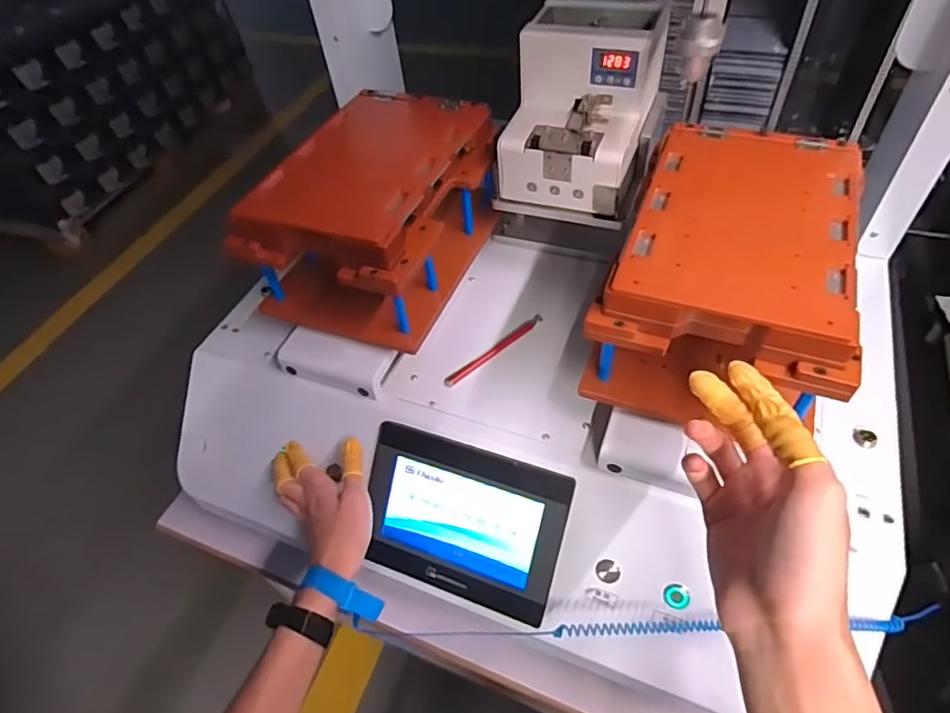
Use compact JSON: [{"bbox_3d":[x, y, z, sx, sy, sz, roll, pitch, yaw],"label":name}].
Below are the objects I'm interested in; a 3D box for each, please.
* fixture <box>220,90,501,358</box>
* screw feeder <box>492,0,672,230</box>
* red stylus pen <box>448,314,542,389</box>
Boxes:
[{"bbox_3d":[-0.100,-0.150,0.618,0.181,0.151,0.258,18,55,19],"label":"fixture"},{"bbox_3d":[0.119,-0.267,0.599,0.142,0.174,0.178,17,54,19],"label":"screw feeder"},{"bbox_3d":[0.022,-0.008,0.626,0.138,0.005,0.012,-36,56,-21],"label":"red stylus pen"}]

